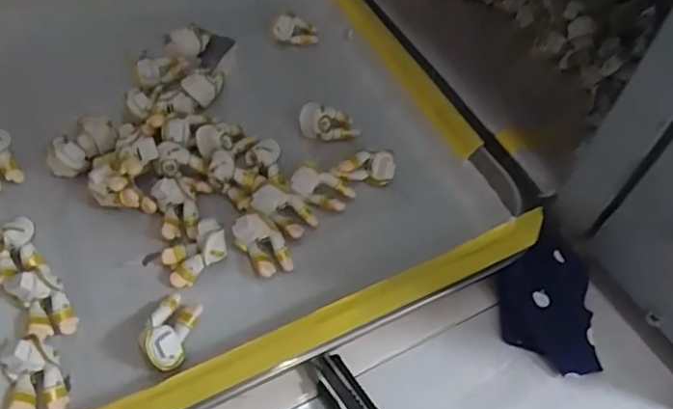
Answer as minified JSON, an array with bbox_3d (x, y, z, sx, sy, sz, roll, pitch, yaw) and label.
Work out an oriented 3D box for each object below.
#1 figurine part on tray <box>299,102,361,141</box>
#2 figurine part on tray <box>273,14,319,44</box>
[{"bbox_3d":[-0.004,-0.043,0.294,0.030,0.024,0.011,-9,54,-10],"label":"figurine part on tray"},{"bbox_3d":[-0.025,-0.109,0.344,0.032,0.014,0.008,1,46,-41],"label":"figurine part on tray"}]

